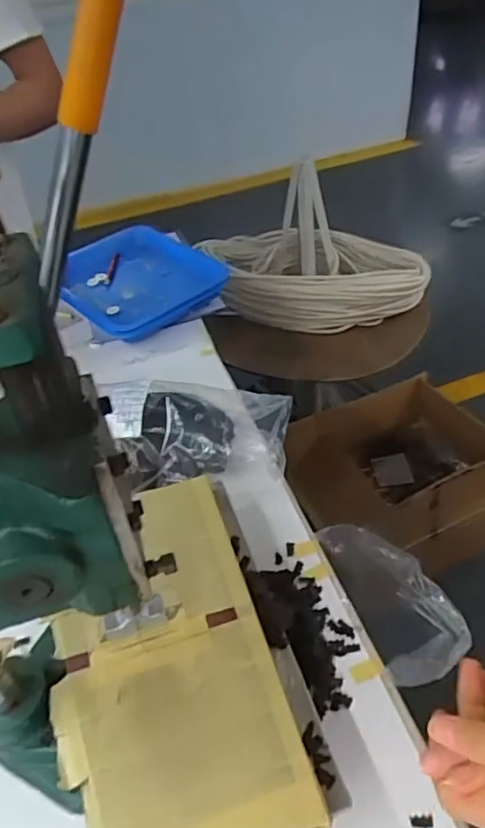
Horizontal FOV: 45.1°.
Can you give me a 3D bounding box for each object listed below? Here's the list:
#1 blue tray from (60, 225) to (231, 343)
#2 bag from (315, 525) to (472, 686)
[{"bbox_3d":[-0.199,-0.235,1.005,0.243,0.036,0.308,-34,49,-26],"label":"blue tray"},{"bbox_3d":[0.157,0.199,0.595,0.112,0.108,0.159,-16,44,-10],"label":"bag"}]

